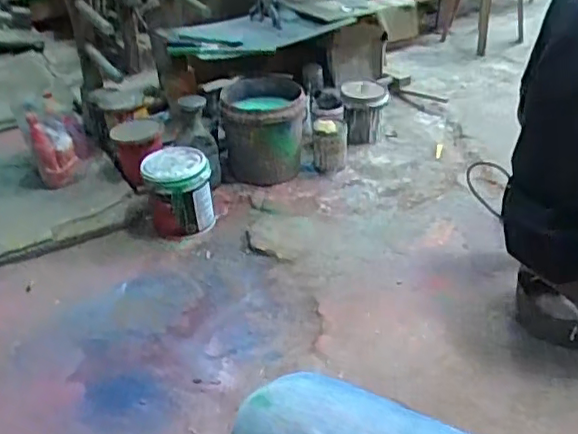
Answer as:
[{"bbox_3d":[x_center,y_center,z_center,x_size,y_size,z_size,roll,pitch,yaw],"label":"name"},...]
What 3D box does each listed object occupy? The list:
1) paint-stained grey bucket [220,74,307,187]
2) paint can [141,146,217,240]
[{"bbox_3d":[-0.074,-0.277,1.939,0.257,0.273,0.257,-2,33,1],"label":"paint-stained grey bucket"},{"bbox_3d":[-0.310,-0.080,1.719,0.182,0.209,0.205,-8,33,-7],"label":"paint can"}]

